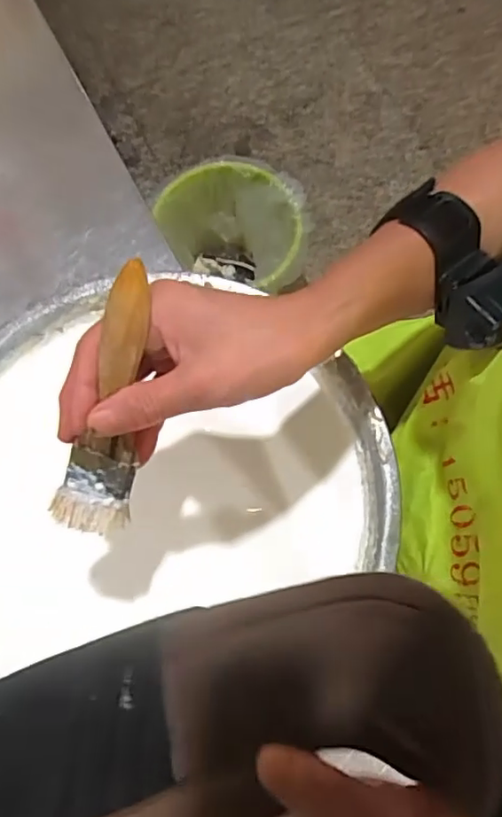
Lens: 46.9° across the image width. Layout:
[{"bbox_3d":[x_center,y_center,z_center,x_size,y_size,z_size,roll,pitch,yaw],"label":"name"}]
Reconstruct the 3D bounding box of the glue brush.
[{"bbox_3d":[-0.071,-0.001,0.280,0.037,0.010,0.140,15,114,5],"label":"glue brush"}]

